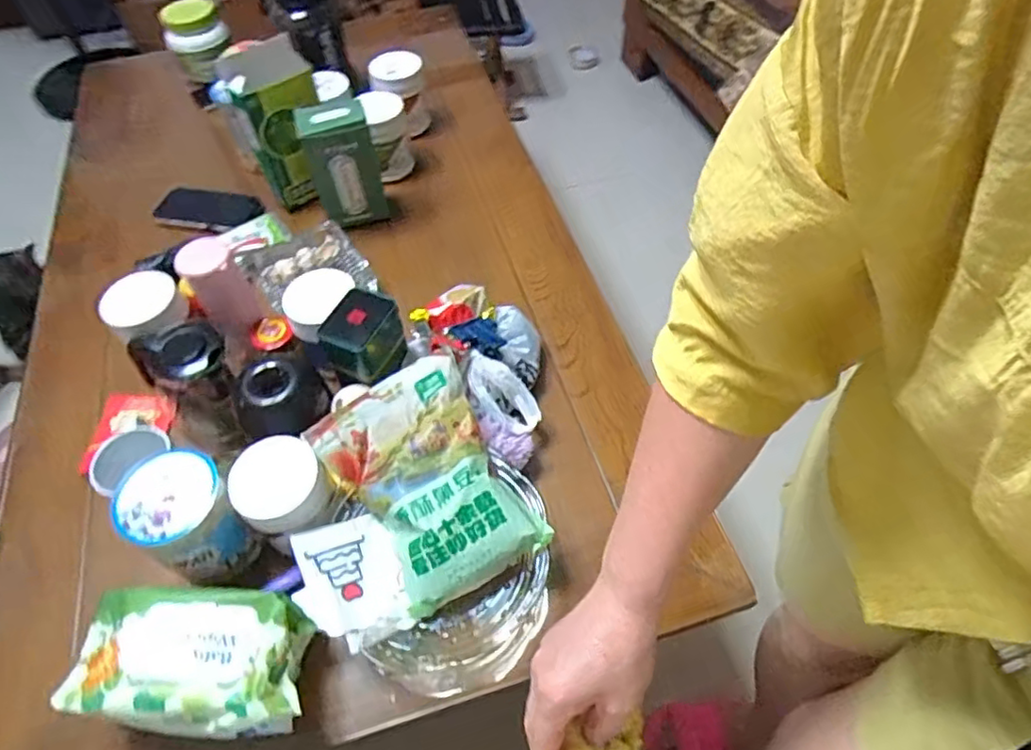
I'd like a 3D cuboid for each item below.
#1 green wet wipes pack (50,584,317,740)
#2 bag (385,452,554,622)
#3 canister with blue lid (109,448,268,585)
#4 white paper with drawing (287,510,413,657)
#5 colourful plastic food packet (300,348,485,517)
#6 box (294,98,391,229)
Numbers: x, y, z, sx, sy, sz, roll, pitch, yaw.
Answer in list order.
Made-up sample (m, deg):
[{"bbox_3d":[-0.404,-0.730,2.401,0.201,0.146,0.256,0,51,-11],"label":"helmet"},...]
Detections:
[{"bbox_3d":[-0.291,0.254,0.550,0.202,0.056,0.117,2,55,3],"label":"green wet wipes pack"},{"bbox_3d":[-0.052,0.155,0.616,0.153,0.069,0.103,-24,57,-15],"label":"bag"},{"bbox_3d":[-0.331,0.150,0.628,0.092,0.130,0.098,-1,55,1],"label":"canister with blue lid"},{"bbox_3d":[-0.160,0.206,0.606,0.086,0.030,0.123,-10,57,-40],"label":"white paper with drawing"},{"bbox_3d":[-0.120,0.067,0.659,0.173,0.050,0.131,-28,58,-17],"label":"colourful plastic food packet"},{"bbox_3d":[-0.261,-0.315,0.933,0.102,0.178,0.075,-16,56,-10],"label":"box"}]

